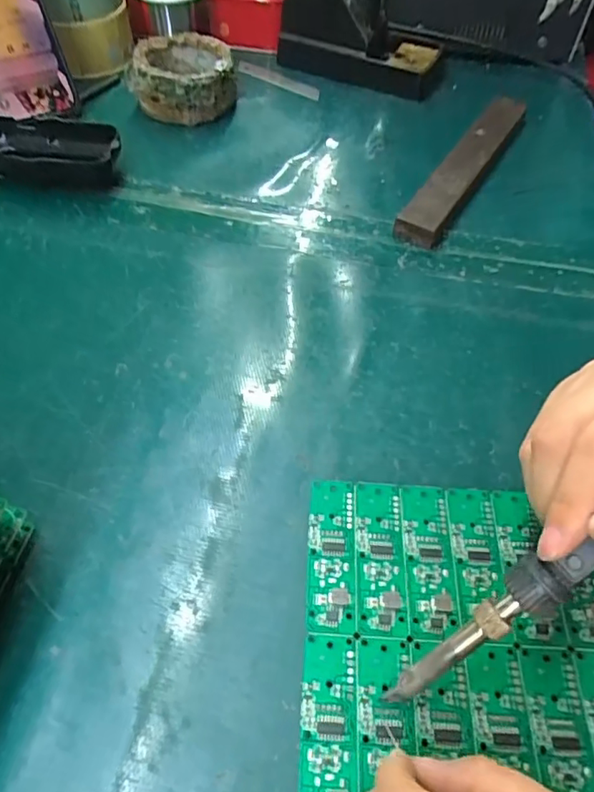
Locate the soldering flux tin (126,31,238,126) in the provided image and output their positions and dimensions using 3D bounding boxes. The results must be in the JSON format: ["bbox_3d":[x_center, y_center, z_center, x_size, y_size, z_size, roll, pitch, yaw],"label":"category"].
[{"bbox_3d":[-0.099,-0.277,0.471,0.086,0.044,0.080,-3,55,-5],"label":"soldering flux tin"}]

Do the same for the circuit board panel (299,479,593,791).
[{"bbox_3d":[0.078,0.099,0.219,0.148,0.004,0.131,3,54,1],"label":"circuit board panel"}]

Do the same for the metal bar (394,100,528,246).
[{"bbox_3d":[0.139,-0.191,0.434,0.033,0.016,0.222,28,58,16],"label":"metal bar"}]

